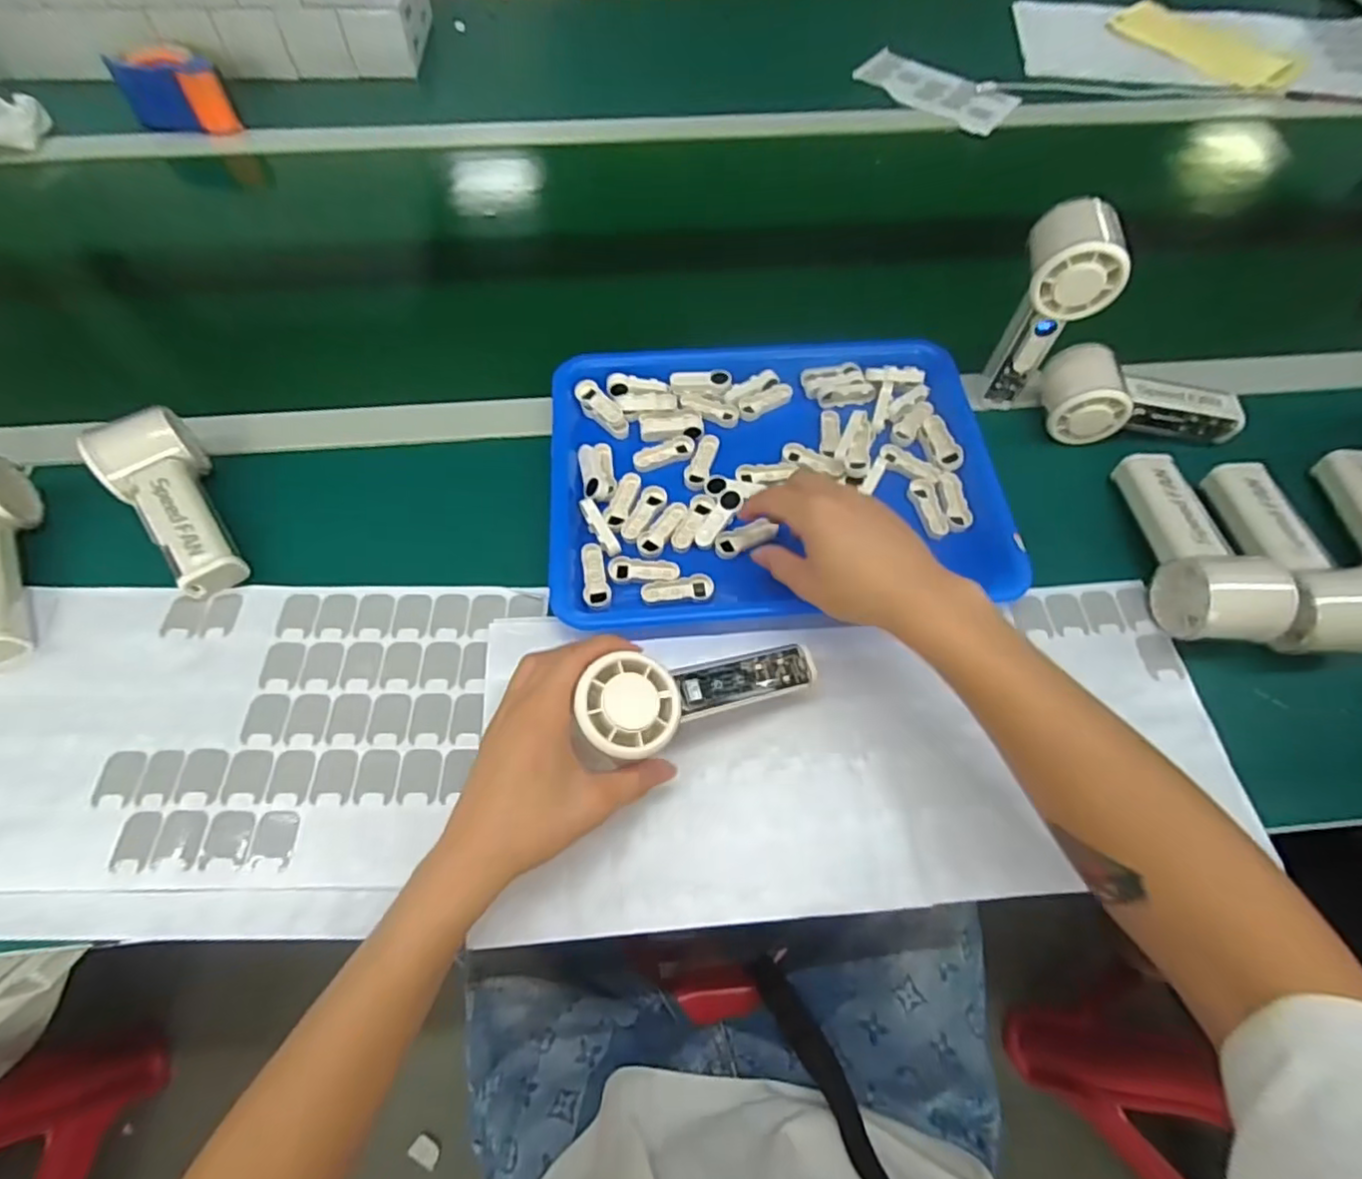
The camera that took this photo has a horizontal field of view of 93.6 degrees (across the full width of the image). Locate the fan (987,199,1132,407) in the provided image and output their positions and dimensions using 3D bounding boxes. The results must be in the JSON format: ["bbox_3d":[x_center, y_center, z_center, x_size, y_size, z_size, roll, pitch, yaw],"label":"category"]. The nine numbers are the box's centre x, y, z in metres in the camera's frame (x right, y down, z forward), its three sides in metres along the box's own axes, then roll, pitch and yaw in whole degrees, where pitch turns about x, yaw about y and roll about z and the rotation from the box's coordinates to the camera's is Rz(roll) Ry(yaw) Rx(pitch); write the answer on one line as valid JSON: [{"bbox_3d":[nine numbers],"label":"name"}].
[{"bbox_3d":[0.277,-0.213,0.487,0.051,0.133,0.061,8,61,4],"label":"fan"}]

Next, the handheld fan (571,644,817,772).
[{"bbox_3d":[0.011,0.061,0.372,0.151,0.033,0.051,-6,58,-33],"label":"handheld fan"}]

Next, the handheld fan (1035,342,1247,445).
[{"bbox_3d":[0.375,-0.155,0.522,0.150,0.049,0.067,5,61,2],"label":"handheld fan"}]

